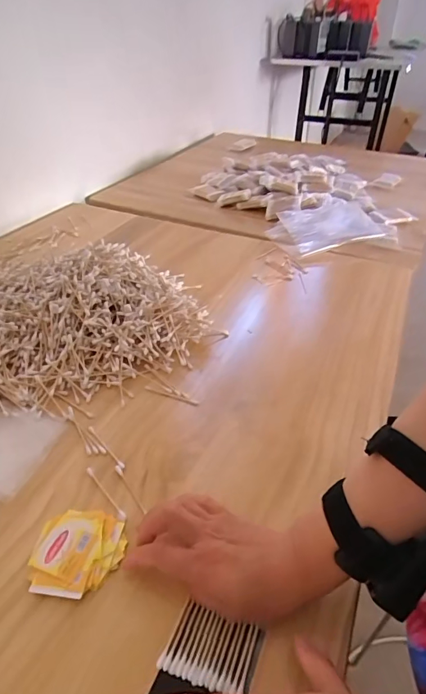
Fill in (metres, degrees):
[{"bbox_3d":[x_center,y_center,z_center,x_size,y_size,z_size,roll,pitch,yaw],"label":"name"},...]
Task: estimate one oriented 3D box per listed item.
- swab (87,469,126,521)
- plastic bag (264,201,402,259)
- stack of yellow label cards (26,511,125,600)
[{"bbox_3d":[-0.104,0.140,0.394,0.006,0.005,0.071,-27,47,-32],"label":"swab"},{"bbox_3d":[0.248,-0.262,0.877,0.262,0.028,0.195,-10,46,-13],"label":"plastic bag"},{"bbox_3d":[-0.113,0.171,0.345,0.073,0.014,0.069,6,38,5],"label":"stack of yellow label cards"}]

